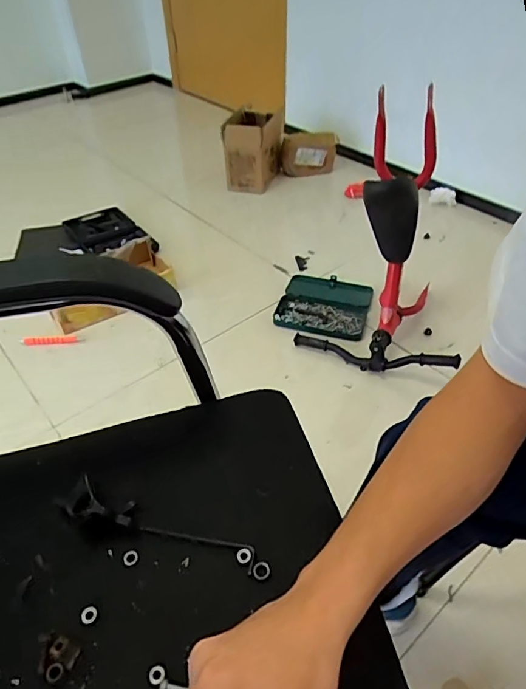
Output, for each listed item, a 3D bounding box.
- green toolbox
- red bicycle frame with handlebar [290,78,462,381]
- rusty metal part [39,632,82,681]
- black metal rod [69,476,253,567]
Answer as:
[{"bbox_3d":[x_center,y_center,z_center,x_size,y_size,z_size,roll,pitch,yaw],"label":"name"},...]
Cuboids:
[{"bbox_3d":[0.173,-0.113,1.348,0.242,0.040,0.249,13,46,14],"label":"green toolbox"},{"bbox_3d":[0.293,-0.255,1.151,0.372,0.611,0.352,7,22,11],"label":"red bicycle frame with handlebar"},{"bbox_3d":[-0.162,0.241,0.371,0.033,0.008,0.026,21,49,21],"label":"rusty metal part"},{"bbox_3d":[-0.100,0.163,0.427,0.203,0.039,0.038,13,46,14],"label":"black metal rod"}]

